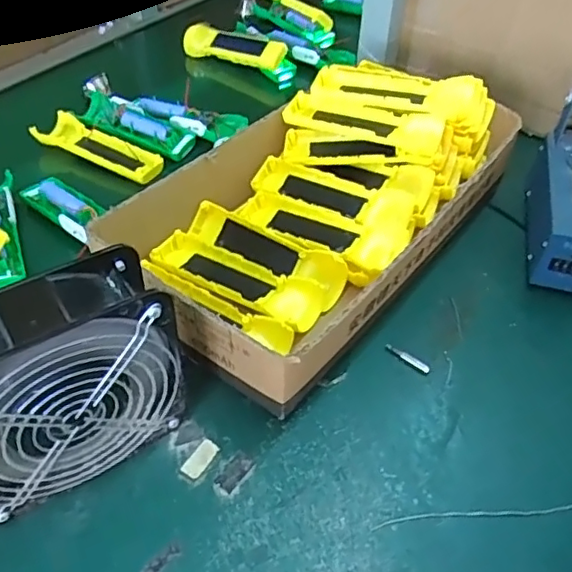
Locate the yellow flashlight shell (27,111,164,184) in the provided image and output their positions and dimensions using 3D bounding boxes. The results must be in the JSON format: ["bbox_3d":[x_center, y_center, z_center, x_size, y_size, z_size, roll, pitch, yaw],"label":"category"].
[{"bbox_3d":[-0.223,-0.166,0.709,0.167,0.017,0.054,25,49,17],"label":"yellow flashlight shell"}]

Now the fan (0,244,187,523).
[{"bbox_3d":[-0.145,0.065,0.381,0.146,0.148,0.066,-23,53,-25],"label":"fan"}]

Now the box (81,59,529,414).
[{"bbox_3d":[0.040,-0.089,0.570,0.219,0.102,0.412,31,51,22],"label":"box"}]

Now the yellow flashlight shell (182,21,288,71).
[{"bbox_3d":[-0.078,-0.369,0.903,0.174,0.042,0.056,21,48,14],"label":"yellow flashlight shell"}]

